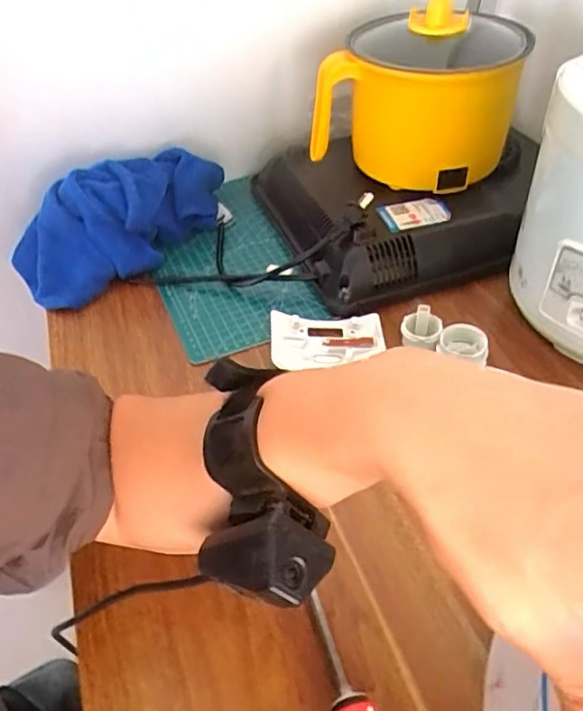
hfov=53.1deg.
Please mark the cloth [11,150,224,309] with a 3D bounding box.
[{"bbox_3d":[-0.169,-0.151,0.617,0.246,0.087,0.094,-27,48,-23],"label":"cloth"}]

